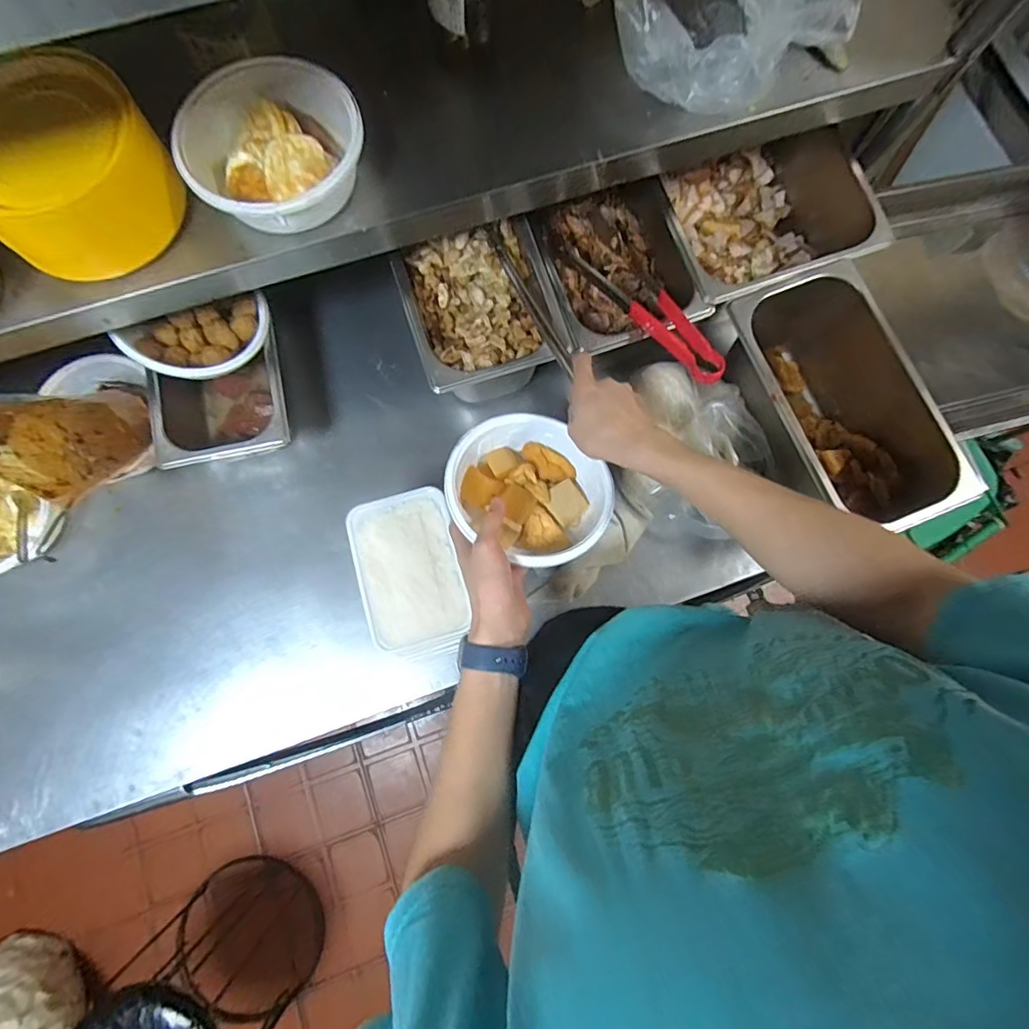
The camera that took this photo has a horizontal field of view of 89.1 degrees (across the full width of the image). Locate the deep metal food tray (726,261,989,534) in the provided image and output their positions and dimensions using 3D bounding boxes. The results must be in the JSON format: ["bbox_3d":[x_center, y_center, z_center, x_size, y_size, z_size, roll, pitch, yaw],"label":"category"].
[{"bbox_3d":[0.393,-0.127,0.667,0.171,0.139,0.322,-23,81,-4],"label":"deep metal food tray"}]

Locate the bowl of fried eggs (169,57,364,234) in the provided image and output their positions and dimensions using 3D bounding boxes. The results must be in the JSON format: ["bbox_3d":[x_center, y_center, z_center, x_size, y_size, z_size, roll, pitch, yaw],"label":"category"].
[{"bbox_3d":[-0.232,-0.352,0.509,0.167,0.054,0.165,0,80,0],"label":"bowl of fried eggs"}]

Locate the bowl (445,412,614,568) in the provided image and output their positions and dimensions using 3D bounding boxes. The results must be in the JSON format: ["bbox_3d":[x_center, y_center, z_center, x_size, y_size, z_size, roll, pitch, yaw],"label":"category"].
[{"bbox_3d":[0.015,-0.022,0.559,0.169,0.070,0.169,3,67,-6],"label":"bowl"}]

